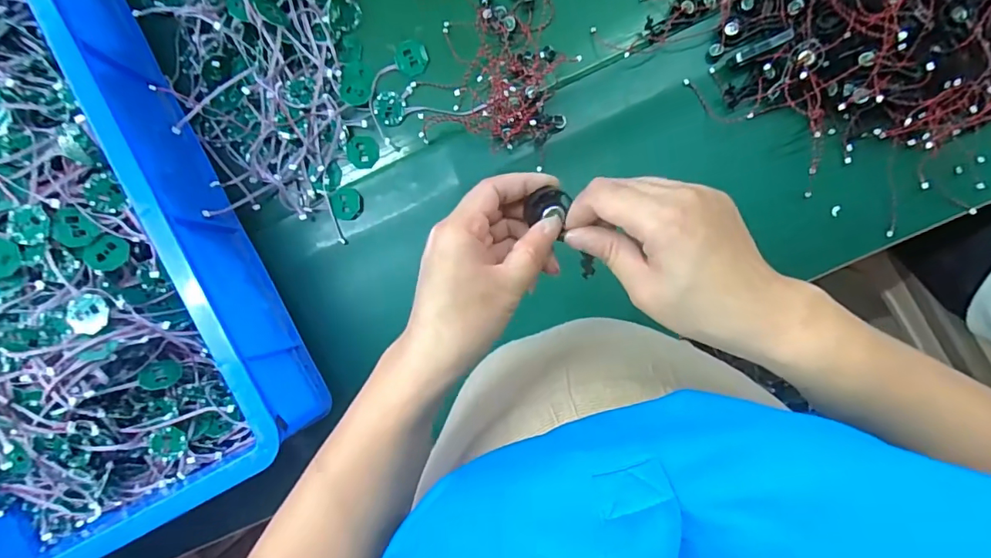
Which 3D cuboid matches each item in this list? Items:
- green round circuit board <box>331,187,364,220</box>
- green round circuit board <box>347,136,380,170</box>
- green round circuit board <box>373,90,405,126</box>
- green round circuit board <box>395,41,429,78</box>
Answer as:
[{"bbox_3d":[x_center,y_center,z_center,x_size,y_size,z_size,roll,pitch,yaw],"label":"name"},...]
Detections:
[{"bbox_3d":[-0.162,-0.084,0.548,0.032,0.009,0.035,-19,89,4],"label":"green round circuit board"},{"bbox_3d":[-0.148,-0.142,0.553,0.034,0.004,0.035,-3,97,-24],"label":"green round circuit board"},{"bbox_3d":[-0.117,-0.188,0.545,0.032,0.007,0.036,6,91,4],"label":"green round circuit board"},{"bbox_3d":[-0.093,-0.245,0.546,0.037,0.004,0.037,0,91,4],"label":"green round circuit board"}]

